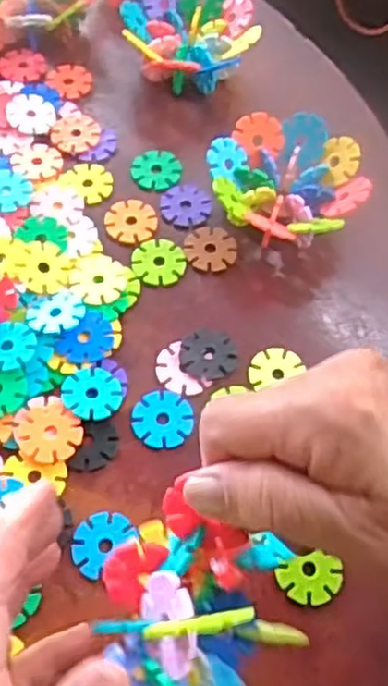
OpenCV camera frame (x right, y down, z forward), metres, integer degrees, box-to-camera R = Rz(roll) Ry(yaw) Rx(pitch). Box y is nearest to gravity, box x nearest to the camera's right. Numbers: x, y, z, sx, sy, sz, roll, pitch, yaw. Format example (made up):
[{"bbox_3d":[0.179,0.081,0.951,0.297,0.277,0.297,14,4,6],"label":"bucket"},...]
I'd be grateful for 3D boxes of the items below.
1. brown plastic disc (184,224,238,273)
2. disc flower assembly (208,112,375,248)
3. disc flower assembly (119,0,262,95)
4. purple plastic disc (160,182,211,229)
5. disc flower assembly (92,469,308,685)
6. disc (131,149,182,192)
[{"bbox_3d":[0.010,-0.058,0.430,0.031,0.004,0.033,2,62,-3],"label":"brown plastic disc"},{"bbox_3d":[0.054,-0.093,0.430,0.087,0.043,0.084,-5,62,-6],"label":"disc flower assembly"},{"bbox_3d":[-0.003,-0.208,0.489,0.088,0.043,0.075,9,62,1],"label":"disc flower assembly"},{"bbox_3d":[-0.005,-0.087,0.446,0.030,0.004,0.033,2,62,-3],"label":"purple plastic disc"},{"bbox_3d":[0.005,0.111,0.245,0.070,0.082,0.102,3,62,-2],"label":"disc flower assembly"},{"bbox_3d":[-0.023,-0.112,0.458,0.030,0.004,0.033,2,62,-3],"label":"disc"}]

